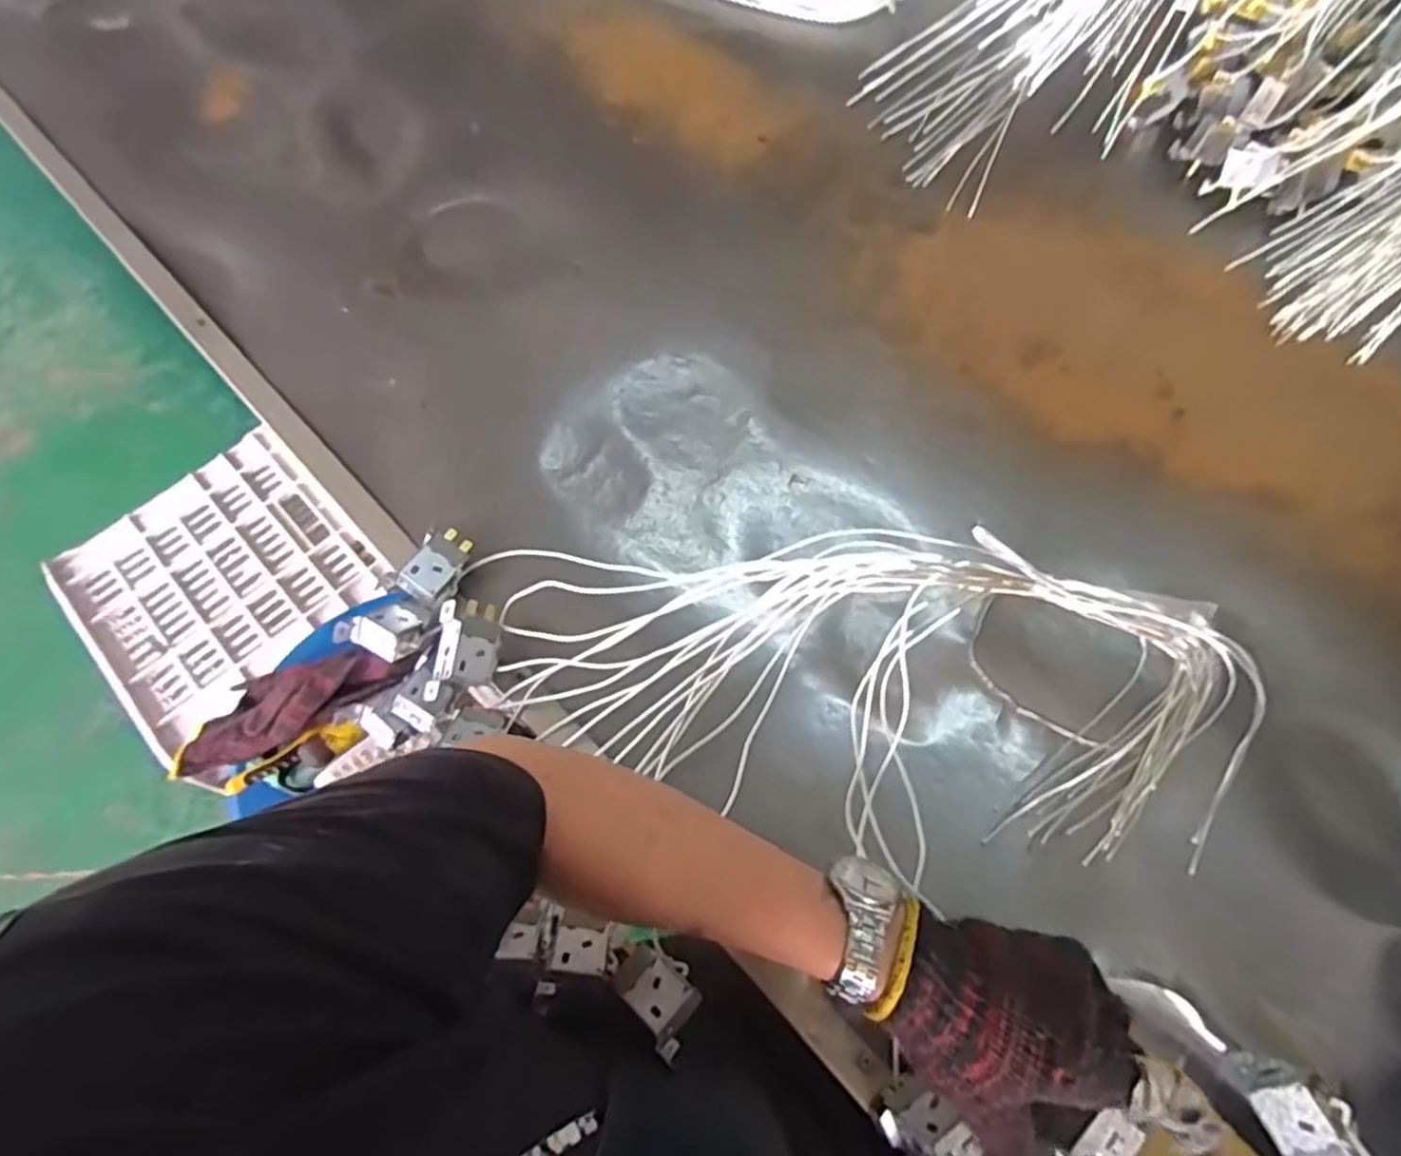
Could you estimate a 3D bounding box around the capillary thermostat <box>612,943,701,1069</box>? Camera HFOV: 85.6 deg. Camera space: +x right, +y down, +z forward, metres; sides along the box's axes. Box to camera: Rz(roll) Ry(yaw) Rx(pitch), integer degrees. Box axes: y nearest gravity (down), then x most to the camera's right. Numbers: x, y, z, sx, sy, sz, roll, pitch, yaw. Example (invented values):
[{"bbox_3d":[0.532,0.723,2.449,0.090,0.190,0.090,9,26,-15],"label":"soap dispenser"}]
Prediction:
[{"bbox_3d":[-0.024,0.246,0.438,0.056,0.017,0.037,27,54,34],"label":"capillary thermostat"}]

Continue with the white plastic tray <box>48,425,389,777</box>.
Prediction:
[{"bbox_3d":[-0.572,-0.001,0.887,0.314,0.033,0.314,41,73,19],"label":"white plastic tray"}]

